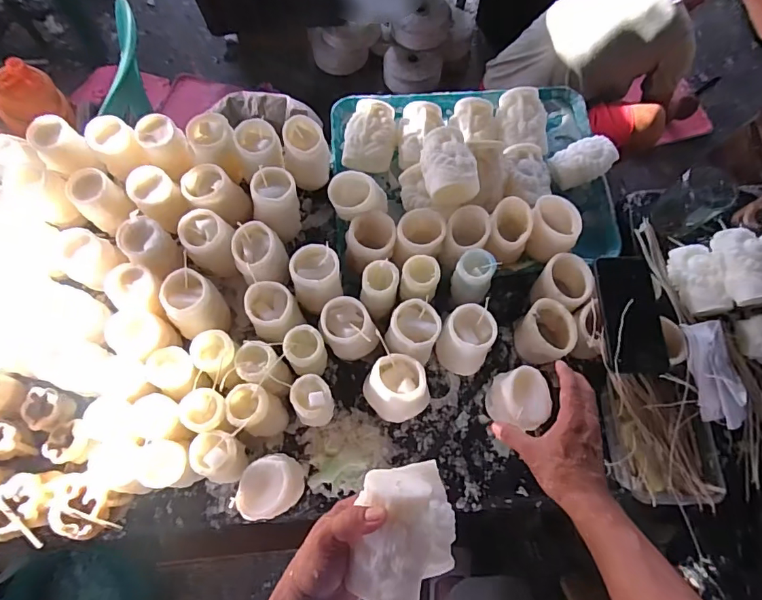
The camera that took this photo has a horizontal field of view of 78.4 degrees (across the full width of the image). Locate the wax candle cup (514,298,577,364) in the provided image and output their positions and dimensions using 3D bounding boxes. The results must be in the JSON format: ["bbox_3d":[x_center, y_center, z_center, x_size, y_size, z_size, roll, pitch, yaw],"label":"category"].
[{"bbox_3d":[0.227,0.049,0.654,0.068,0.078,0.067,0,71,-1],"label":"wax candle cup"}]

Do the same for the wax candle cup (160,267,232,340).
[{"bbox_3d":[-0.252,0.011,0.638,0.074,0.081,0.084,-35,75,-12],"label":"wax candle cup"}]

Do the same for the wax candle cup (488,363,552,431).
[{"bbox_3d":[0.177,0.132,0.605,0.057,0.091,0.072,3,71,0],"label":"wax candle cup"}]

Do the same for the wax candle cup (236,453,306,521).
[{"bbox_3d":[-0.132,0.223,0.561,0.064,0.086,0.073,13,71,3],"label":"wax candle cup"}]

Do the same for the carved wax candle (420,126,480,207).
[{"bbox_3d":[0.101,-0.199,0.703,0.083,0.062,0.115,2,71,-1],"label":"carved wax candle"}]

